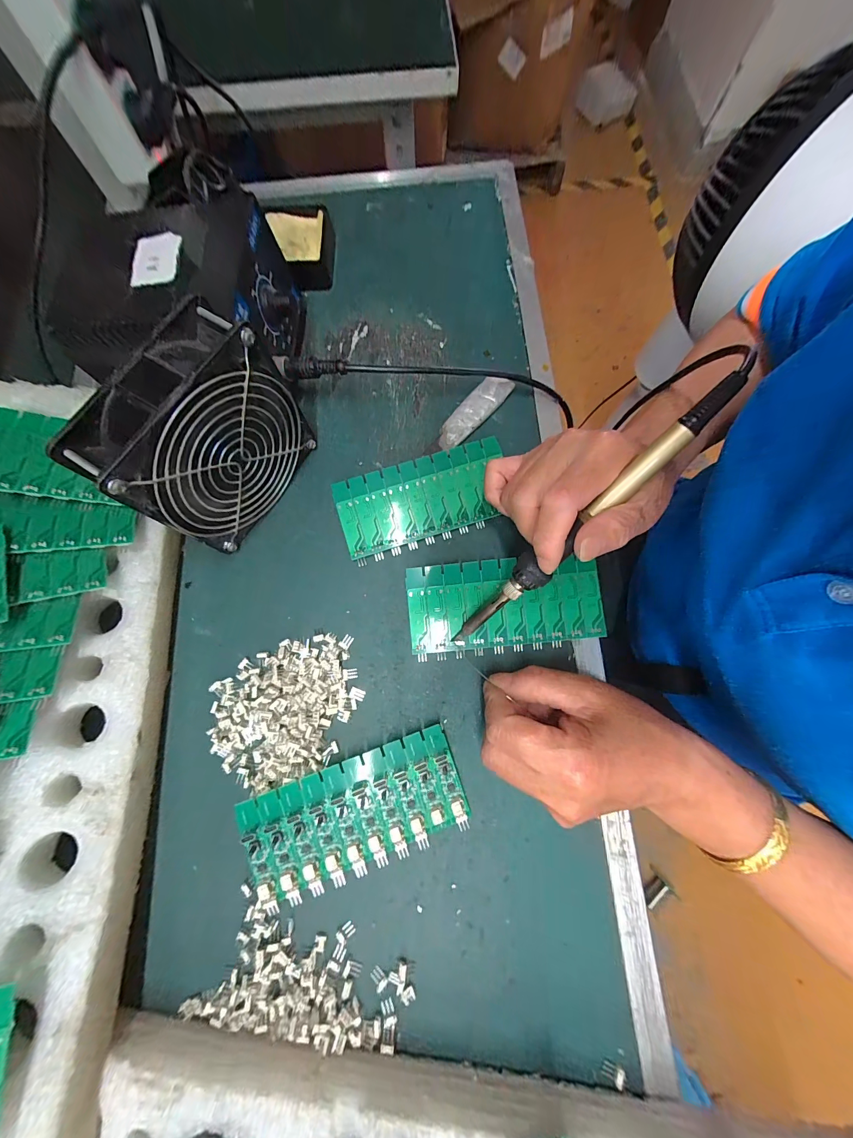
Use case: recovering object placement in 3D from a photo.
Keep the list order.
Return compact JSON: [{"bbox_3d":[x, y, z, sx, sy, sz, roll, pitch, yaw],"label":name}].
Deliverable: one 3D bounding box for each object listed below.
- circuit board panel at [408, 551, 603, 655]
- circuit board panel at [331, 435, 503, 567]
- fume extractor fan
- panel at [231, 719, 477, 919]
[{"bbox_3d":[0.056,0.024,0.266,0.138,0.004,0.062,-5,85,2],"label":"circuit board panel"},{"bbox_3d":[-0.002,-0.054,0.288,0.132,0.004,0.067,-17,86,-3],"label":"circuit board panel"},{"bbox_3d":[-0.139,-0.081,0.247,0.043,0.126,0.123,31,78,8],"label":"fume extractor fan"},{"bbox_3d":[-0.044,0.159,0.235,0.136,0.015,0.068,-20,76,-4],"label":"panel"}]

